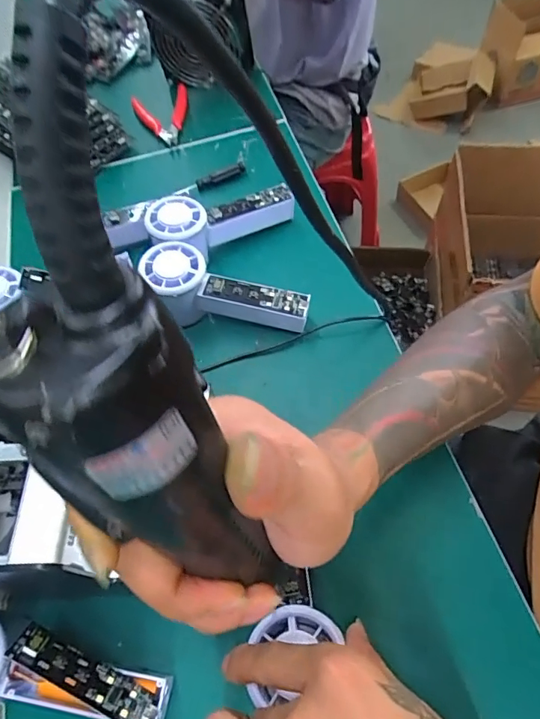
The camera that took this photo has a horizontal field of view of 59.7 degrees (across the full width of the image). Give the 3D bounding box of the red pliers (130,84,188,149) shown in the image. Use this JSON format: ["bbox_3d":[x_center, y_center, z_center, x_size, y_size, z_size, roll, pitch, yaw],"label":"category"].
[{"bbox_3d":[-0.130,-0.308,0.602,0.072,0.019,0.120,-20,60,-8],"label":"red pliers"}]

